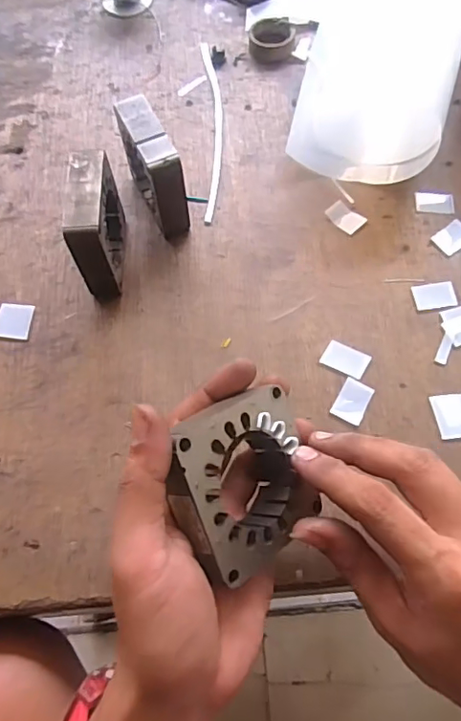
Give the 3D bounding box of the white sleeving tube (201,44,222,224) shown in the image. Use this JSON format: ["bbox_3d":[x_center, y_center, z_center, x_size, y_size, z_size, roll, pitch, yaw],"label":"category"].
[{"bbox_3d":[-0.015,-0.204,0.464,0.017,0.004,0.207,-2,65,1],"label":"white sleeving tube"}]

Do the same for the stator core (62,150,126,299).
[{"bbox_3d":[-0.091,-0.095,0.377,0.023,0.080,0.083,-3,65,0],"label":"stator core"}]

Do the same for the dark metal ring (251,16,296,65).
[{"bbox_3d":[0.039,-0.300,0.502,0.041,0.016,0.050,3,65,3],"label":"dark metal ring"}]

